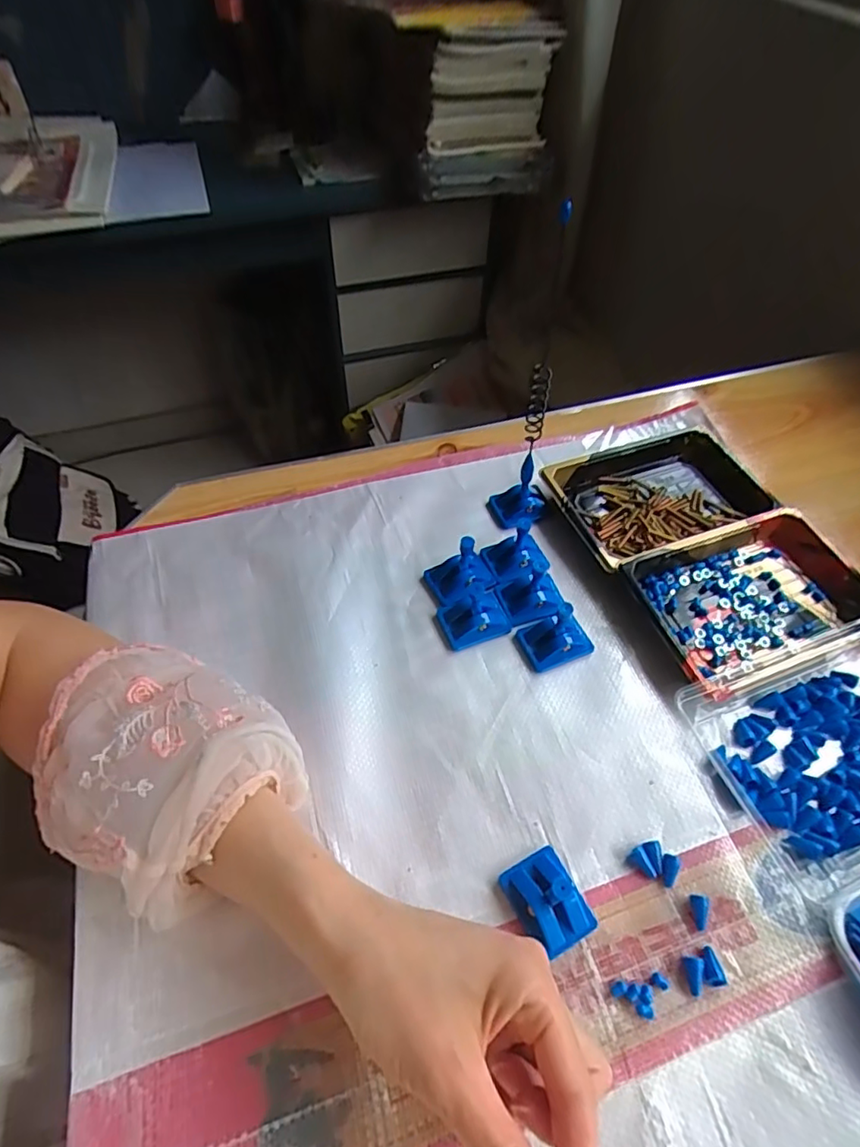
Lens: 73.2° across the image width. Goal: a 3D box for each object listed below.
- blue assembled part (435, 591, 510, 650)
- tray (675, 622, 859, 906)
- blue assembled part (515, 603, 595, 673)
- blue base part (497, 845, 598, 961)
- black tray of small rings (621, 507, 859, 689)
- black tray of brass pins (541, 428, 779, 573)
[{"bbox_3d":[0.031,0.028,0.395,0.045,0.022,0.034,-17,56,-15],"label":"blue assembled part"},{"bbox_3d":[0.257,0.095,0.346,0.180,0.031,0.121,-17,56,-15],"label":"tray"},{"bbox_3d":[0.086,0.038,0.384,0.043,0.040,0.033,-13,55,-12],"label":"blue assembled part"},{"bbox_3d":[0.061,0.168,0.298,0.035,0.017,0.044,-21,57,-17],"label":"blue base part"},{"bbox_3d":[0.228,0.011,0.410,0.162,0.029,0.099,-14,55,-12],"label":"black tray of small rings"},{"bbox_3d":[0.179,-0.063,0.468,0.160,0.021,0.109,-17,56,-15],"label":"black tray of brass pins"}]

